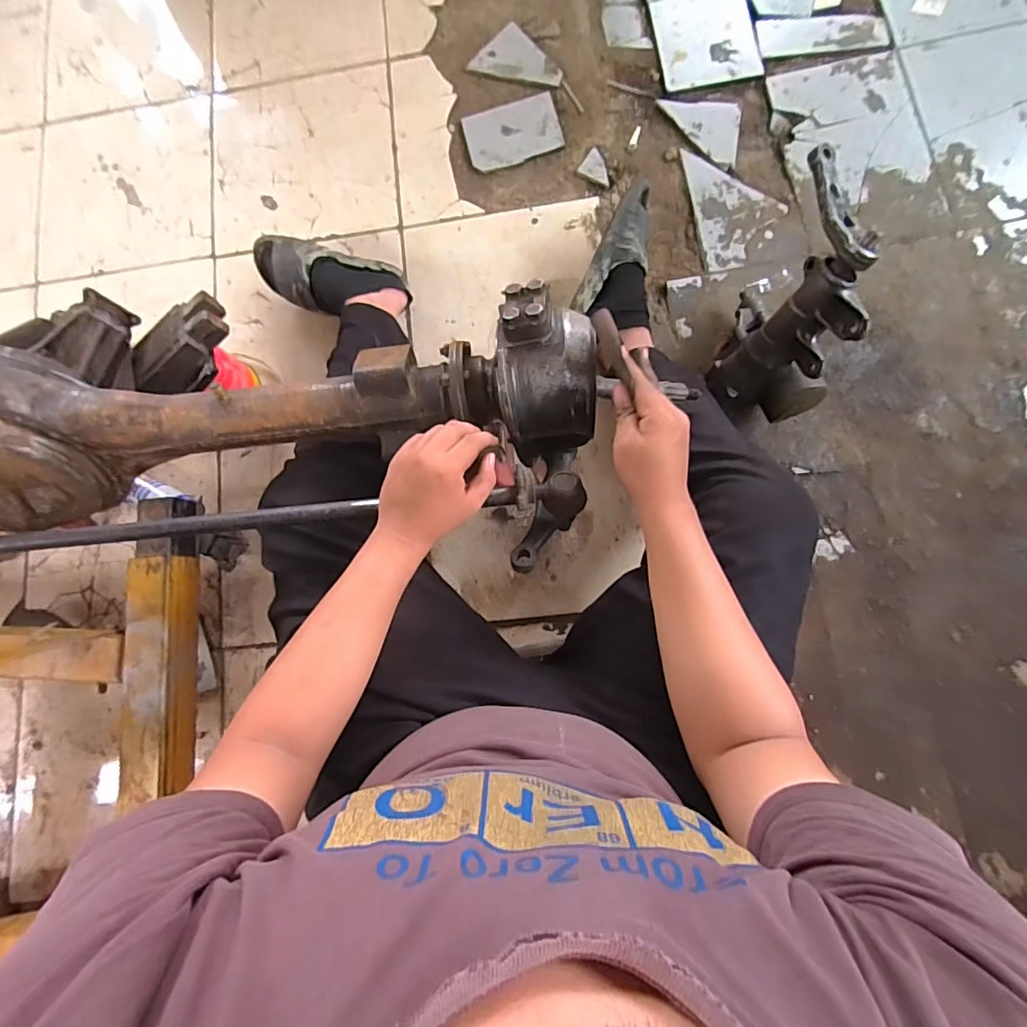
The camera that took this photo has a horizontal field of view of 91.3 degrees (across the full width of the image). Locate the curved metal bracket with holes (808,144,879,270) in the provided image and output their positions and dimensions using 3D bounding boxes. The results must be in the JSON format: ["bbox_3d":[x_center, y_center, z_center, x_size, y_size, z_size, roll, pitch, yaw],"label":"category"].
[{"bbox_3d":[0.415,-0.390,0.637,0.034,0.033,0.169,-14,81,3],"label":"curved metal bracket with holes"}]

